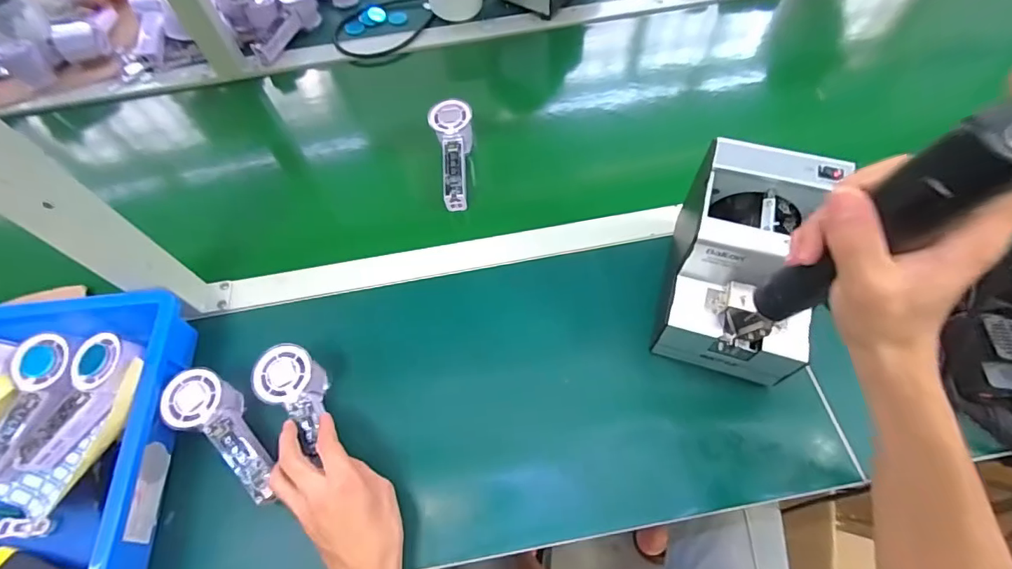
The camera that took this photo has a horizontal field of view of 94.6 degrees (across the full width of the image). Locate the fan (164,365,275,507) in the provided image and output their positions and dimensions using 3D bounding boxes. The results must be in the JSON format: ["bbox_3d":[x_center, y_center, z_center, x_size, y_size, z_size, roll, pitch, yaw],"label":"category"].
[{"bbox_3d":[-0.268,0.145,0.452,0.052,0.041,0.147,-41,79,-18],"label":"fan"}]

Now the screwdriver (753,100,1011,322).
[{"bbox_3d":[0.210,-0.030,0.255,0.042,0.227,0.030,-16,67,-8],"label":"screwdriver"}]

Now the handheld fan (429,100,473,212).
[{"bbox_3d":[-0.069,-0.167,0.629,0.053,0.052,0.149,-5,75,1],"label":"handheld fan"}]

